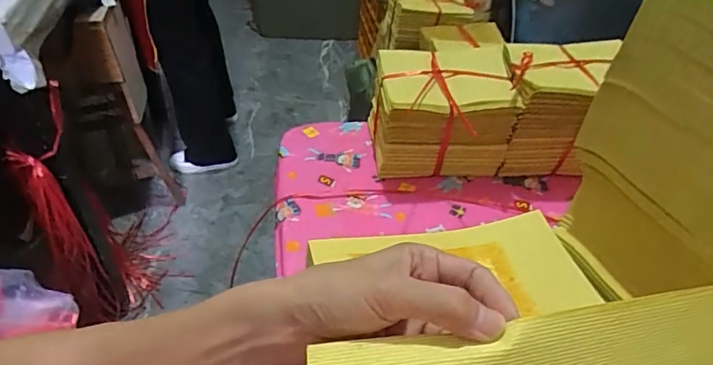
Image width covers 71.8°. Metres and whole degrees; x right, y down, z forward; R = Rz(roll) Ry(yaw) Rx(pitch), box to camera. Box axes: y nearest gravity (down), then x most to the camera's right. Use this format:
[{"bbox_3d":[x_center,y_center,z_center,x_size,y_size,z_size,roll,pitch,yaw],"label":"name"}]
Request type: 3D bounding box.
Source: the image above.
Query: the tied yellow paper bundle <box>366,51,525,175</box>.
[{"bbox_3d":[0.107,-0.088,0.648,0.163,0.144,0.109,-4,43,-10],"label":"tied yellow paper bundle"}]

